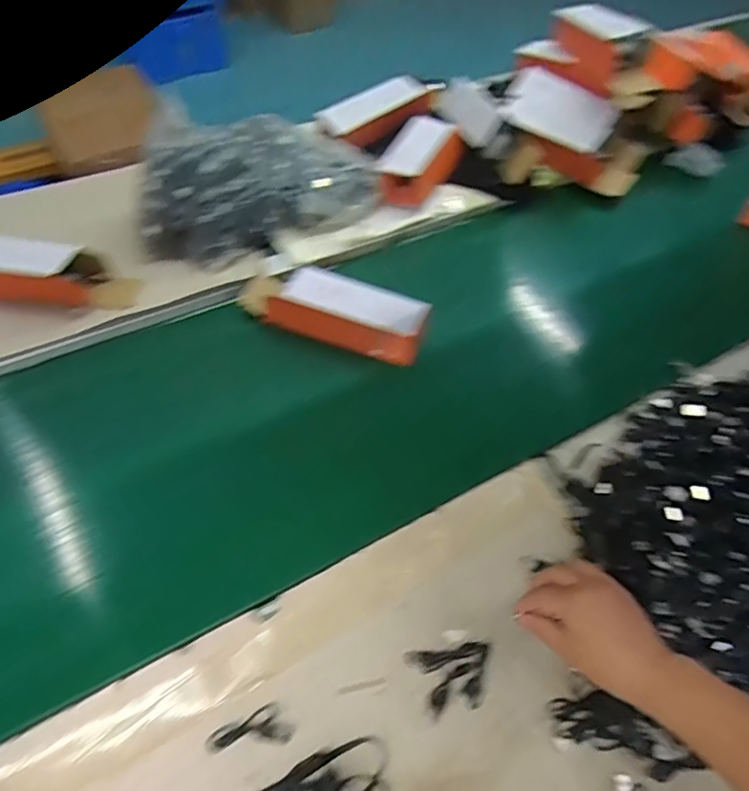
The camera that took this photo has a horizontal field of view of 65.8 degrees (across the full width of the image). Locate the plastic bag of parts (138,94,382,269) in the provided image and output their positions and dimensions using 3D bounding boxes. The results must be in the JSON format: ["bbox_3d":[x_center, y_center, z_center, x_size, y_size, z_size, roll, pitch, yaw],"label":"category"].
[{"bbox_3d":[-0.174,-0.329,0.848,0.357,0.133,0.235,-20,58,-18],"label":"plastic bag of parts"}]

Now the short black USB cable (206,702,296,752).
[{"bbox_3d":[-0.104,0.278,0.488,0.068,0.004,0.029,-3,55,-6],"label":"short black USB cable"}]

